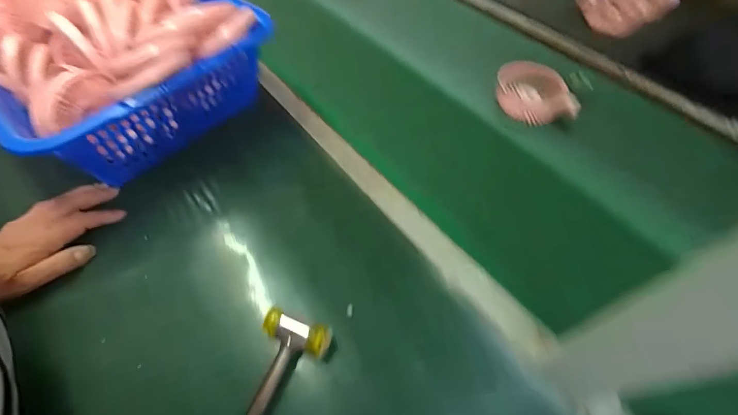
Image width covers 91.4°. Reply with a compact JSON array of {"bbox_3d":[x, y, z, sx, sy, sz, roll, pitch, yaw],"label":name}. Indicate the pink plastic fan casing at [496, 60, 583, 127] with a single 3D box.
[{"bbox_3d":[0.235,-0.164,0.513,0.097,0.038,0.095,0,56,0],"label":"pink plastic fan casing"}]

